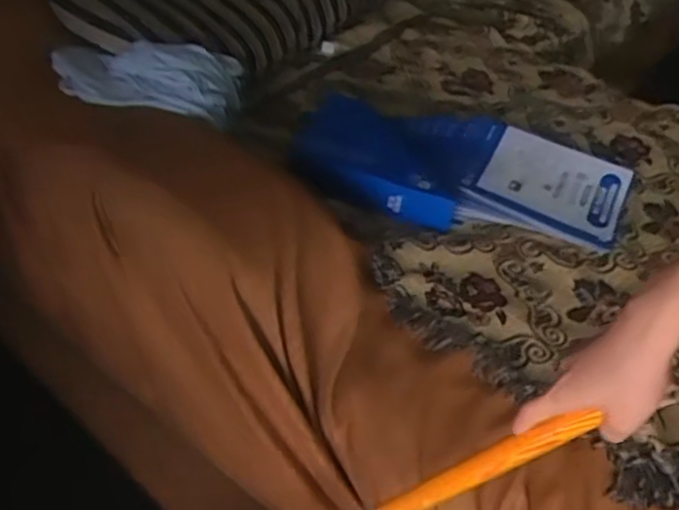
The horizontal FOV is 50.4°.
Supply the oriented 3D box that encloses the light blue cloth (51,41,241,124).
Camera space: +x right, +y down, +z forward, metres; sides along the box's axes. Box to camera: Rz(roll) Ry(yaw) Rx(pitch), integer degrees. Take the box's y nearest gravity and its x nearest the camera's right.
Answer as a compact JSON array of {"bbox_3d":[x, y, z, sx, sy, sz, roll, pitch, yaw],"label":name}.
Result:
[{"bbox_3d":[-0.322,-0.306,1.204,0.295,0.079,0.180,3,45,-1],"label":"light blue cloth"}]

